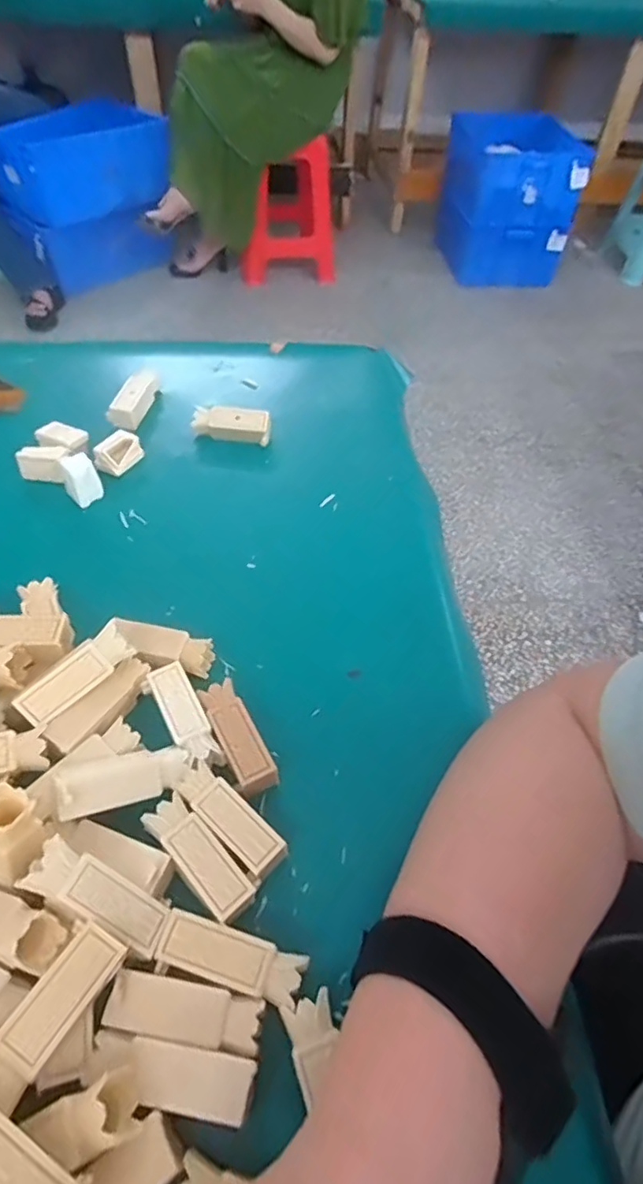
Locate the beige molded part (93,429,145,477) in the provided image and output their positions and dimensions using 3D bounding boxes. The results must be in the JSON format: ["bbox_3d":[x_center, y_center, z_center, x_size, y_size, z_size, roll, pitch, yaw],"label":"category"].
[{"bbox_3d":[-0.160,-0.109,0.462,0.025,0.017,0.035,25,54,16],"label":"beige molded part"}]

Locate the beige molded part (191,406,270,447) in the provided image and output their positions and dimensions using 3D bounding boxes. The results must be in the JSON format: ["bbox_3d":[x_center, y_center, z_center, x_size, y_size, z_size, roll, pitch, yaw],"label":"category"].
[{"bbox_3d":[-0.073,-0.137,0.484,0.060,0.023,0.019,3,51,-1],"label":"beige molded part"}]

